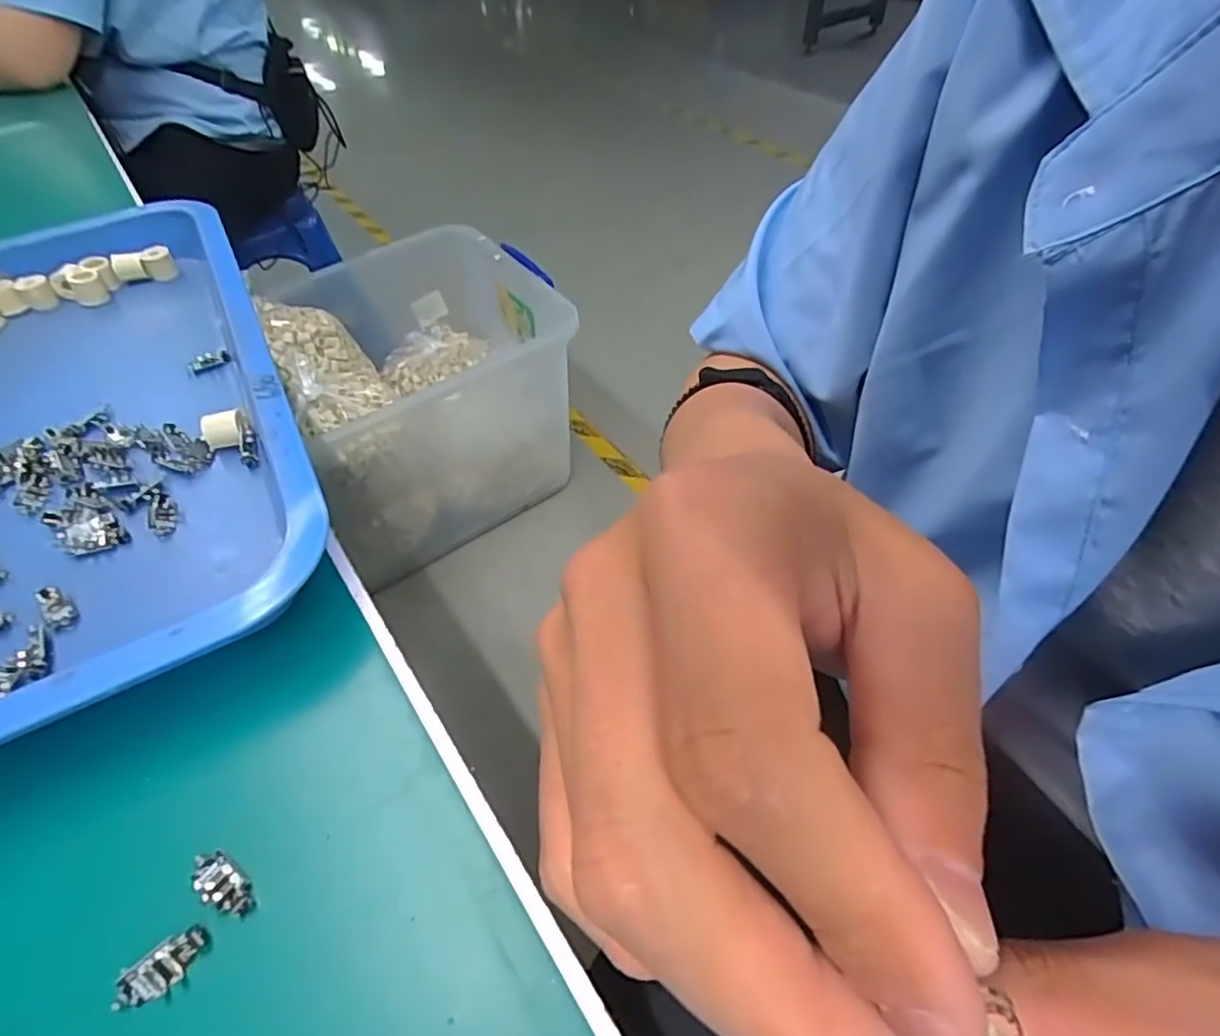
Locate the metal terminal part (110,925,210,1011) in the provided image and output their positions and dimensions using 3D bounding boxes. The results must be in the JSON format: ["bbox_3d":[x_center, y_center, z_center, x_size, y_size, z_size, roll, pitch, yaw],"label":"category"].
[{"bbox_3d":[-0.142,0.142,0.196,0.027,0.006,0.012,-34,56,-22],"label":"metal terminal part"}]

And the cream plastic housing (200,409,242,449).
[{"bbox_3d":[-0.211,-0.048,0.341,0.021,0.015,0.016,-17,52,-10],"label":"cream plastic housing"}]

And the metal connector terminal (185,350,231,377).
[{"bbox_3d":[-0.256,-0.099,0.397,0.027,0.006,0.015,-23,53,-14],"label":"metal connector terminal"}]

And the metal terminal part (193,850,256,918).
[{"bbox_3d":[-0.132,0.124,0.212,0.026,0.007,0.011,28,58,24],"label":"metal terminal part"}]

